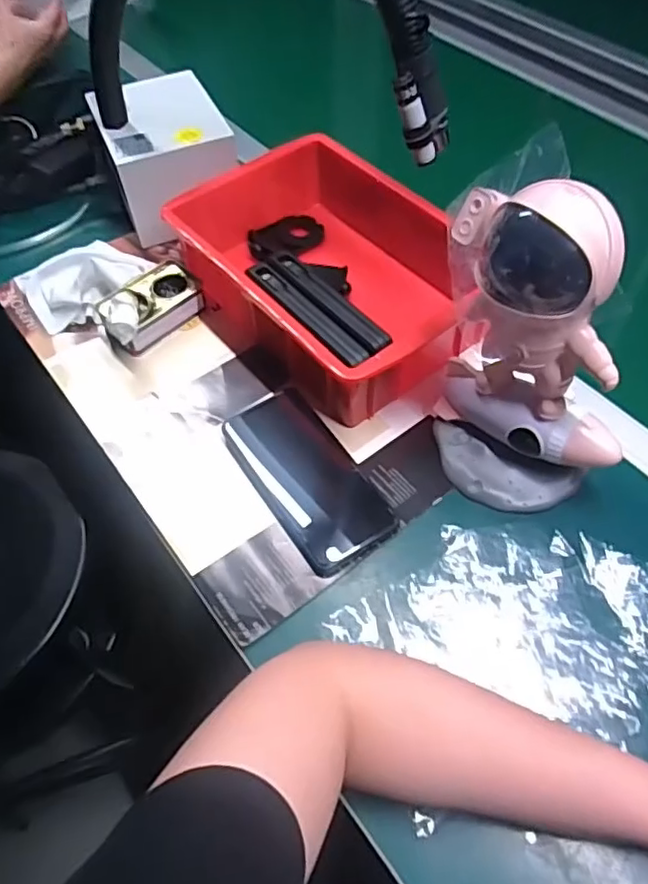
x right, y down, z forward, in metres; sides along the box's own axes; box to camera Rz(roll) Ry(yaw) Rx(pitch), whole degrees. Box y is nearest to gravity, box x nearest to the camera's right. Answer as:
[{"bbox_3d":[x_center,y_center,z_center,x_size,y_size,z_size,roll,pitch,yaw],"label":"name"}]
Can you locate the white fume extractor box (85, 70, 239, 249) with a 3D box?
[{"bbox_3d":[-0.171,-0.312,0.677,0.129,0.103,0.155,-22,58,-11],"label":"white fume extractor box"}]

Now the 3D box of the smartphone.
[{"bbox_3d":[-0.016,0.026,0.518,0.079,0.010,0.173,-29,59,-15],"label":"smartphone"}]

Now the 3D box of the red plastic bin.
[{"bbox_3d":[0.011,-0.165,0.594,0.218,0.087,0.287,-30,60,-19],"label":"red plastic bin"}]

